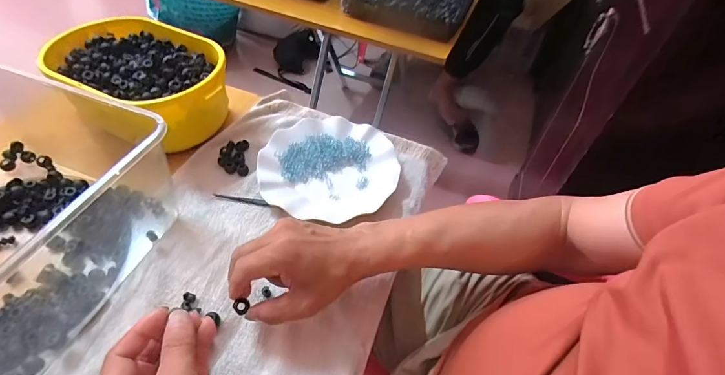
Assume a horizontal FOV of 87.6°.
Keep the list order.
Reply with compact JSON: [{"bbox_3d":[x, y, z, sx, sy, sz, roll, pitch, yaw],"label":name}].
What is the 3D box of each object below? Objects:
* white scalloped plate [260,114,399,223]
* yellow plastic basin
[{"bbox_3d":[-0.043,-0.033,0.517,0.179,0.020,0.169,2,49,-3],"label":"white scalloped plate"},{"bbox_3d":[-0.303,-0.141,0.537,0.250,0.101,0.166,24,52,15],"label":"yellow plastic basin"}]

